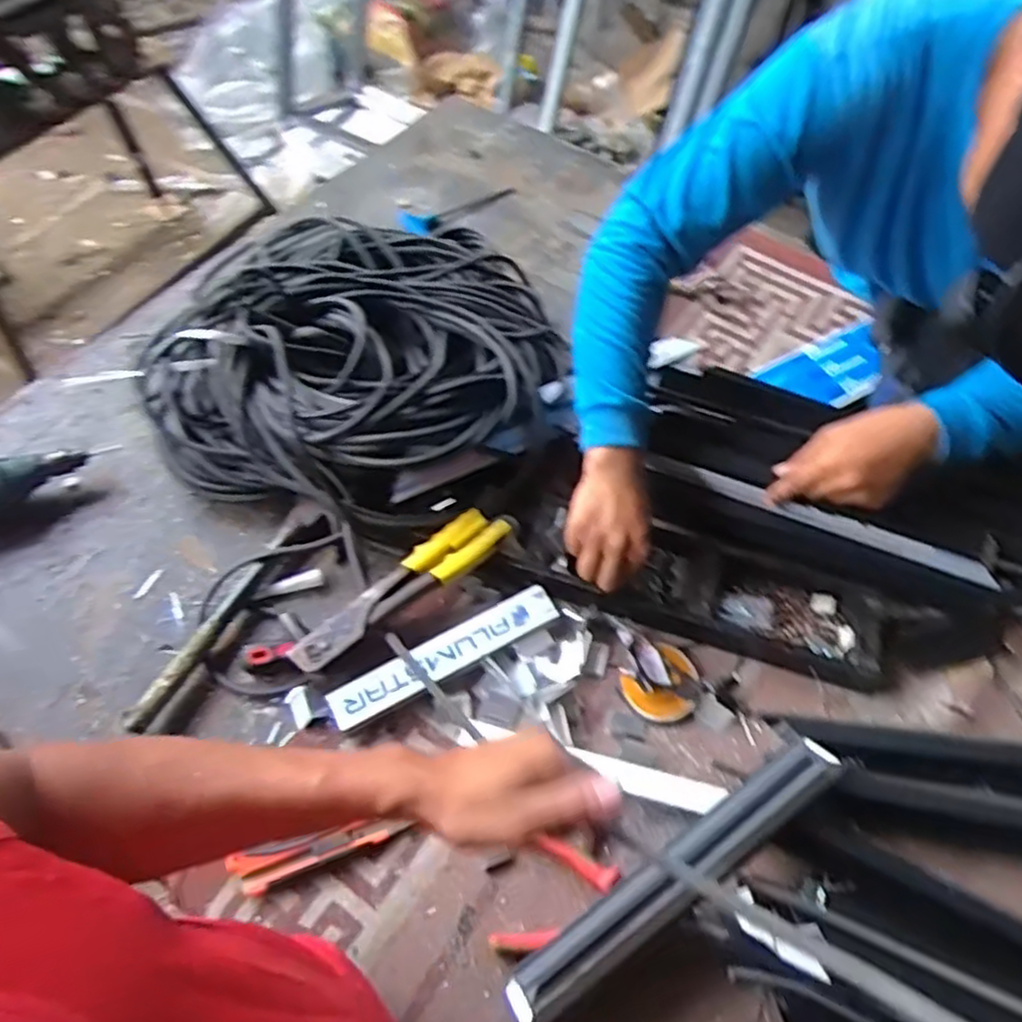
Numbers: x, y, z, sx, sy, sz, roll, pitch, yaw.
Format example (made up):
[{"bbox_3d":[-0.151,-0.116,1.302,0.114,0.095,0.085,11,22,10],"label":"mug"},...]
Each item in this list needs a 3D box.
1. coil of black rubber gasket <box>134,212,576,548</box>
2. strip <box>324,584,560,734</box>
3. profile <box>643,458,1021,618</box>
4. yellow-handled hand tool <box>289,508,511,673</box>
[{"bbox_3d":[-0.182,-0.184,0.887,0.415,0.159,0.424,2,56,-4],"label":"coil of black rubber gasket"},{"bbox_3d":[-0.066,0.143,0.741,0.246,0.007,0.042,-24,61,-20],"label":"strip"},{"bbox_3d":[0.333,0.034,0.792,0.382,0.071,0.030,19,56,8],"label":"profile"},{"bbox_3d":[-0.112,0.077,0.755,0.254,0.055,0.051,-32,64,-24],"label":"yellow-handled hand tool"}]

